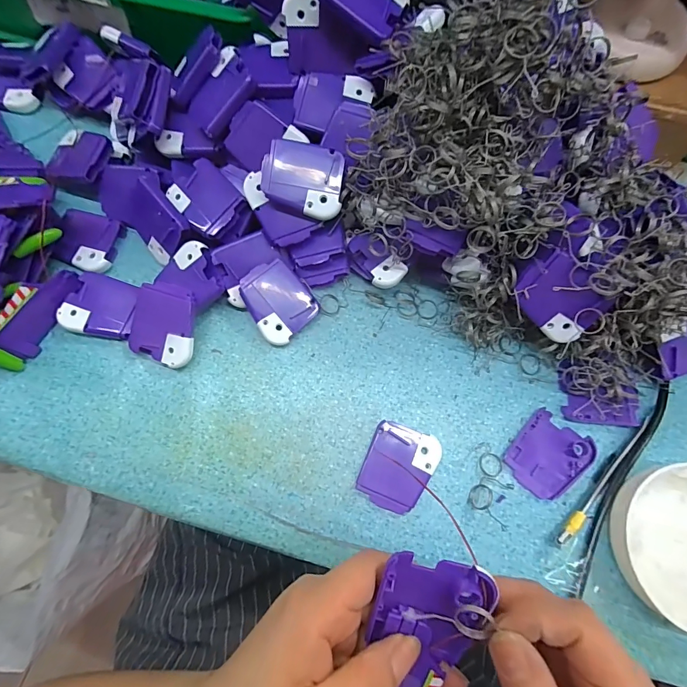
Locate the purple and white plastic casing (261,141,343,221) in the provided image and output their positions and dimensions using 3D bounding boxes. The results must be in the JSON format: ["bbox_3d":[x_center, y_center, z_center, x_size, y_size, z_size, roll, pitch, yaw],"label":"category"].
[{"bbox_3d":[-0.032,-0.126,0.297,0.059,0.015,0.051,9,97,-3],"label":"purple and white plastic casing"}]

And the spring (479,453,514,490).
[{"bbox_3d":[0.119,0.098,0.293,0.027,0.005,0.023,11,75,2],"label":"spring"}]

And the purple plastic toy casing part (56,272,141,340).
[{"bbox_3d":[-0.198,-0.030,0.314,0.059,0.023,0.050,16,75,4],"label":"purple plastic toy casing part"}]

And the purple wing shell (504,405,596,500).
[{"bbox_3d":[0.159,0.087,0.294,0.051,0.008,0.060,40,78,9],"label":"purple wing shell"}]

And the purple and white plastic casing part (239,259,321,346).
[{"bbox_3d":[-0.056,-0.035,0.316,0.053,0.012,0.061,-44,98,-15],"label":"purple and white plastic casing part"}]

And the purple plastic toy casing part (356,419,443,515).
[{"bbox_3d":[0.043,0.095,0.291,0.052,0.008,0.062,21,76,5],"label":"purple plastic toy casing part"}]

